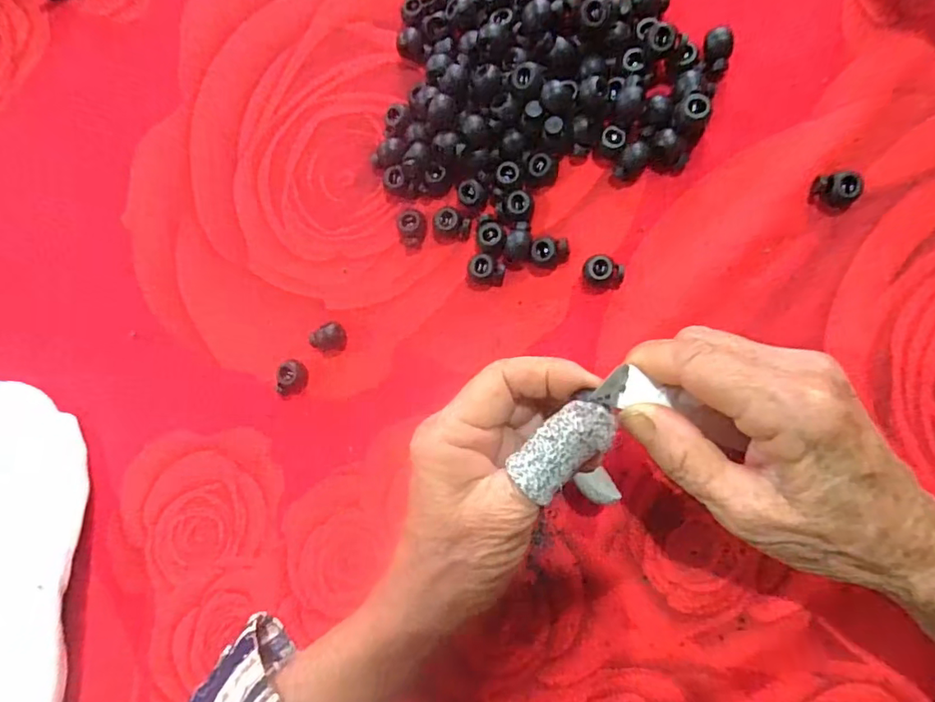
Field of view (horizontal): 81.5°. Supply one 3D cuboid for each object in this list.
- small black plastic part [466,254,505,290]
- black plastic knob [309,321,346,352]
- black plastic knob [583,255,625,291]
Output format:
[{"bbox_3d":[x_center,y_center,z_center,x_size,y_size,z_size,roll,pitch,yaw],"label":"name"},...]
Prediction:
[{"bbox_3d":[0.009,-0.040,0.279,0.018,0.012,0.015,10,88,10],"label":"small black plastic part"},{"bbox_3d":[-0.074,-0.008,0.287,0.014,0.012,0.015,2,86,9],"label":"black plastic knob"},{"bbox_3d":[0.066,-0.038,0.262,0.019,0.011,0.015,-1,86,9],"label":"black plastic knob"}]

